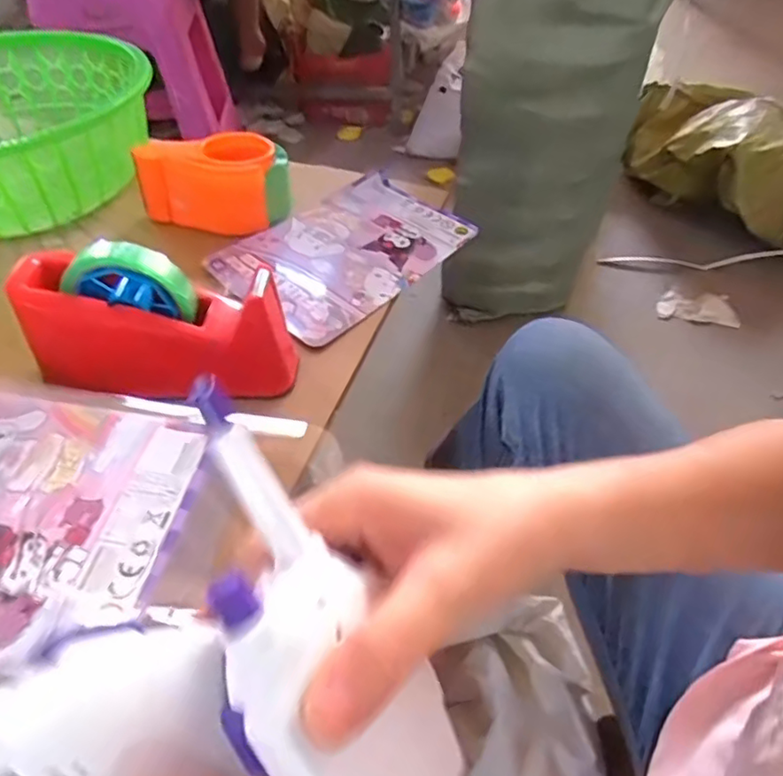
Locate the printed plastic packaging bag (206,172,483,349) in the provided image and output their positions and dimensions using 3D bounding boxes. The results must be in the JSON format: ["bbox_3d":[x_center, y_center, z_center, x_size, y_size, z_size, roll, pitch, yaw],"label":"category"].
[{"bbox_3d":[-0.049,-0.146,0.624,0.169,0.009,0.242,35,57,23],"label":"printed plastic packaging bag"}]

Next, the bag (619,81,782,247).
[{"bbox_3d":[0.724,-0.506,1.316,0.239,0.216,0.482,-20,52,-15],"label":"bag"}]

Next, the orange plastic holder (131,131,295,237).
[{"bbox_3d":[-0.189,-0.227,0.643,0.138,0.081,0.089,8,50,9],"label":"orange plastic holder"}]

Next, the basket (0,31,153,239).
[{"bbox_3d":[-0.433,-0.288,0.665,0.322,0.103,0.313,-1,50,1],"label":"basket"}]

